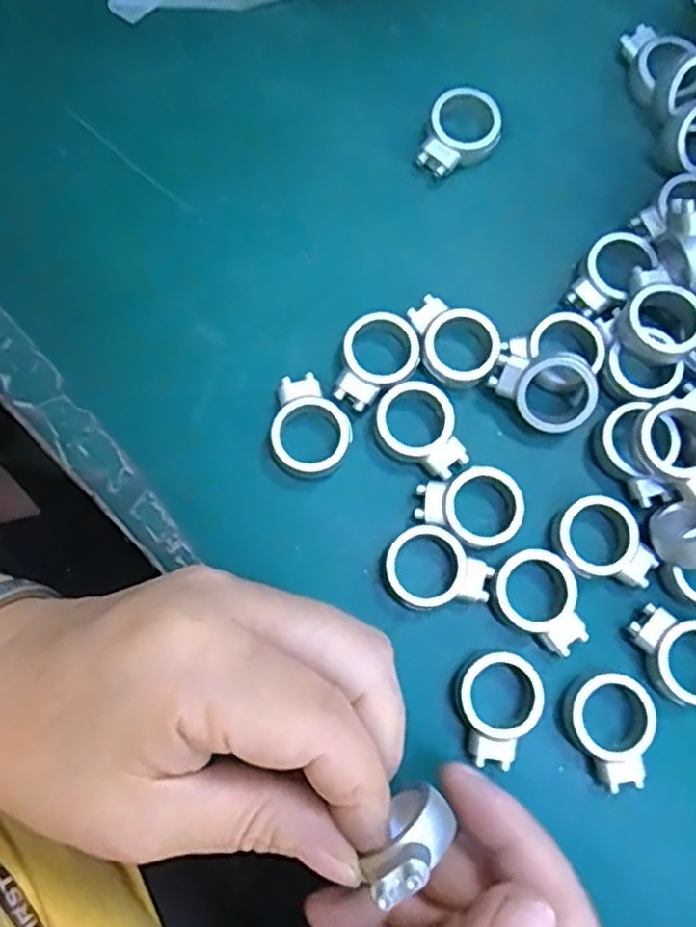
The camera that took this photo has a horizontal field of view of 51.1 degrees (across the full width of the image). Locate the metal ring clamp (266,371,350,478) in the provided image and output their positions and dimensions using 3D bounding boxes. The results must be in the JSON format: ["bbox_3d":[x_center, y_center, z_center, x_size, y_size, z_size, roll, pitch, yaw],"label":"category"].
[{"bbox_3d":[-0.014,-0.013,0.240,0.026,0.010,0.033,-17,80,-3],"label":"metal ring clamp"}]

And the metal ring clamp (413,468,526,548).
[{"bbox_3d":[0.039,0.014,0.236,0.034,0.007,0.025,3,80,0],"label":"metal ring clamp"}]

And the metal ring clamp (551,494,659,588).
[{"bbox_3d":[0.082,0.027,0.234,0.025,0.008,0.033,-38,82,-7],"label":"metal ring clamp"}]

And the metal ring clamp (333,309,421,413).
[{"bbox_3d":[0.009,-0.035,0.245,0.025,0.007,0.034,39,82,7],"label":"metal ring clamp"}]

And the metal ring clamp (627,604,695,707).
[{"bbox_3d":[0.104,0.060,0.228,0.033,0.010,0.025,36,82,6],"label":"metal ring clamp"}]

